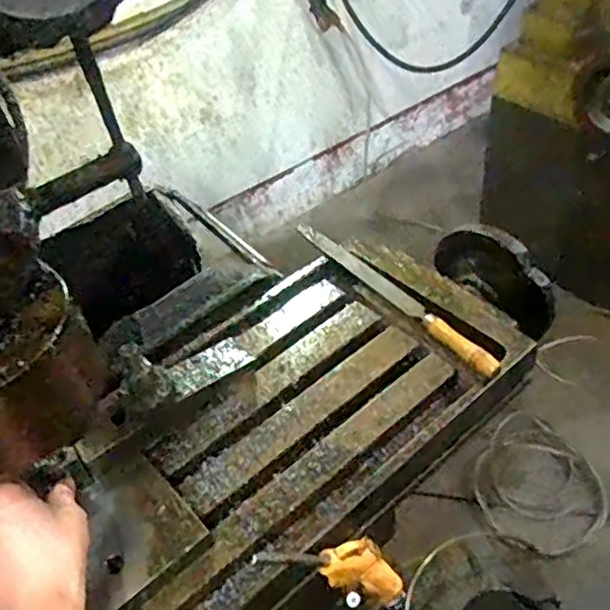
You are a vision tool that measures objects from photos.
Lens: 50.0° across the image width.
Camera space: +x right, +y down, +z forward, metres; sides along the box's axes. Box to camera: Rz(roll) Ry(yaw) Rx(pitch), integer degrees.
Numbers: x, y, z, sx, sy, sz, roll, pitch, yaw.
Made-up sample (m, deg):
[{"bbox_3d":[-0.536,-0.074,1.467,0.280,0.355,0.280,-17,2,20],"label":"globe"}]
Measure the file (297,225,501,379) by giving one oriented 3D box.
[{"bbox_3d":[0.085,-0.017,0.666,0.023,0.022,0.294,-29,48,-21],"label":"file"}]

